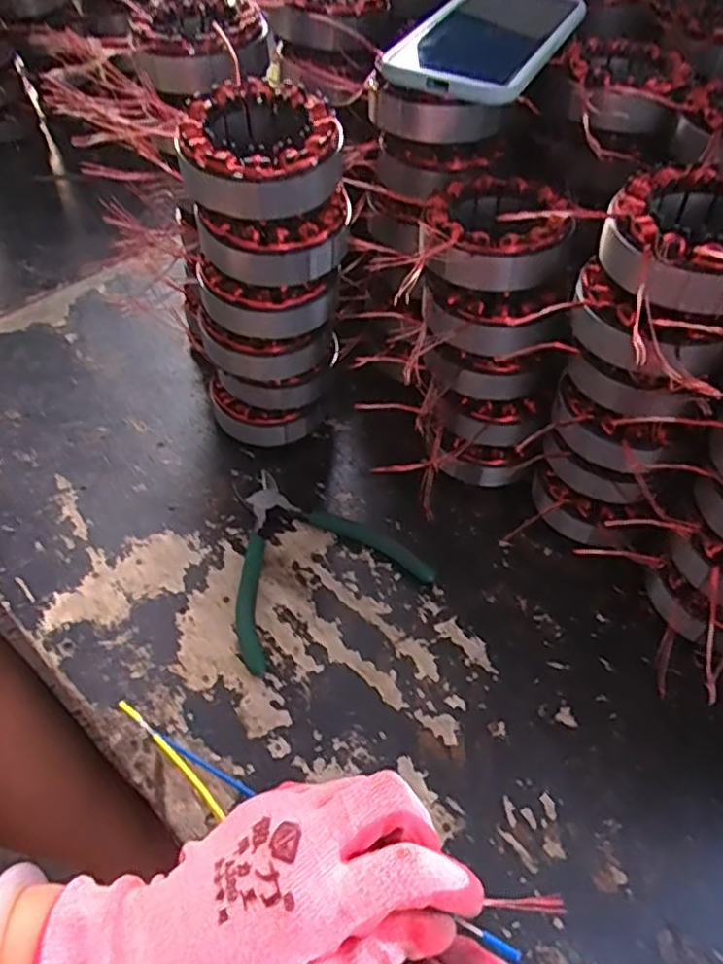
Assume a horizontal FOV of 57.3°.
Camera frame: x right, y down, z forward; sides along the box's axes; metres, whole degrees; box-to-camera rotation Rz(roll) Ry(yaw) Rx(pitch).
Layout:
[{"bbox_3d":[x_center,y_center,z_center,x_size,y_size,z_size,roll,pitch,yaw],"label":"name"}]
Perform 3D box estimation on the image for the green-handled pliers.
[{"bbox_3d":[-0.042,0.043,0.455,0.133,0.008,0.134,-26,56,-18],"label":"green-handled pliers"}]

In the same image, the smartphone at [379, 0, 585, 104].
[{"bbox_3d":[0.079,-0.280,0.417,0.086,0.011,0.158,21,56,17],"label":"smartphone"}]

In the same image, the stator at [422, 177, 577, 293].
[{"bbox_3d":[0.079,-0.150,0.389,0.083,0.034,0.077,3,53,3],"label":"stator"}]

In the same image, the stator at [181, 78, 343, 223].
[{"bbox_3d":[-0.058,-0.181,0.371,0.084,0.051,0.085,-19,55,-13],"label":"stator"}]

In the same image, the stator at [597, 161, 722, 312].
[{"bbox_3d":[0.163,-0.113,0.320,0.082,0.033,0.092,-4,53,-2],"label":"stator"}]

